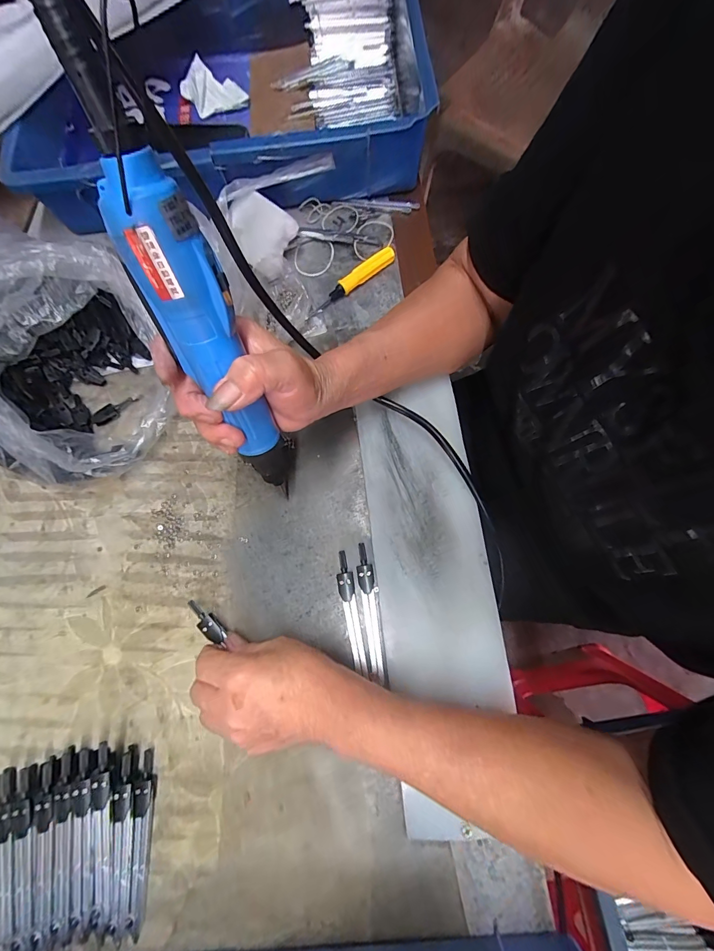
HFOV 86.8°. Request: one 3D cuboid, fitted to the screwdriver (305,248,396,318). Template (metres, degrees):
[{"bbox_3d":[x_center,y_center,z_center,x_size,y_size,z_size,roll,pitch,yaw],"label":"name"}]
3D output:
[{"bbox_3d":[-0.008,-0.205,0.397,0.110,0.018,0.013,-36,75,-8],"label":"screwdriver"}]

